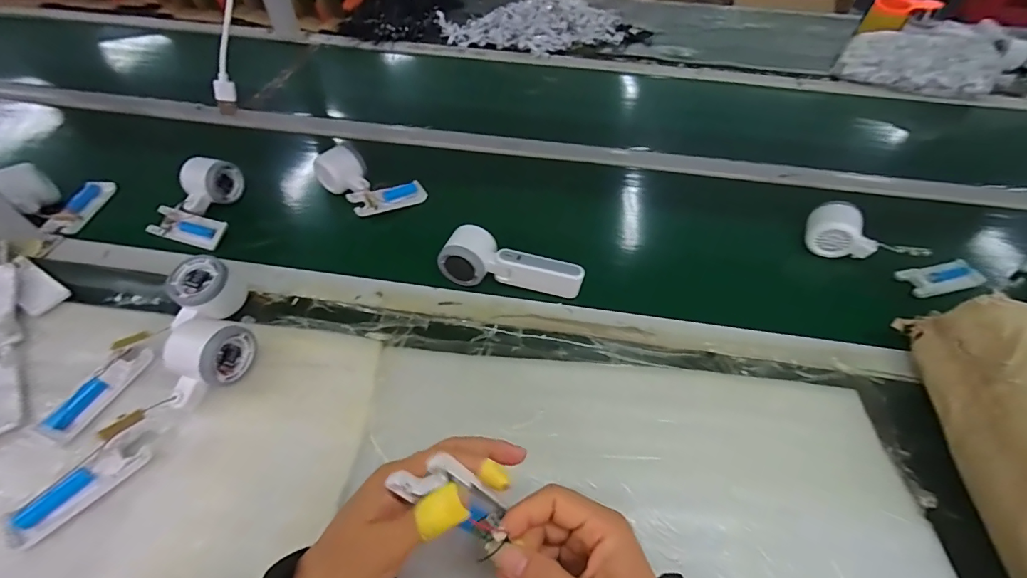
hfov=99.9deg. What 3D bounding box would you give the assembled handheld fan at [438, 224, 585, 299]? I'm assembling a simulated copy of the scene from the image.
[{"bbox_3d":[-0.003,-0.021,0.514,0.163,0.048,0.053,19,53,13],"label":"assembled handheld fan"}]

